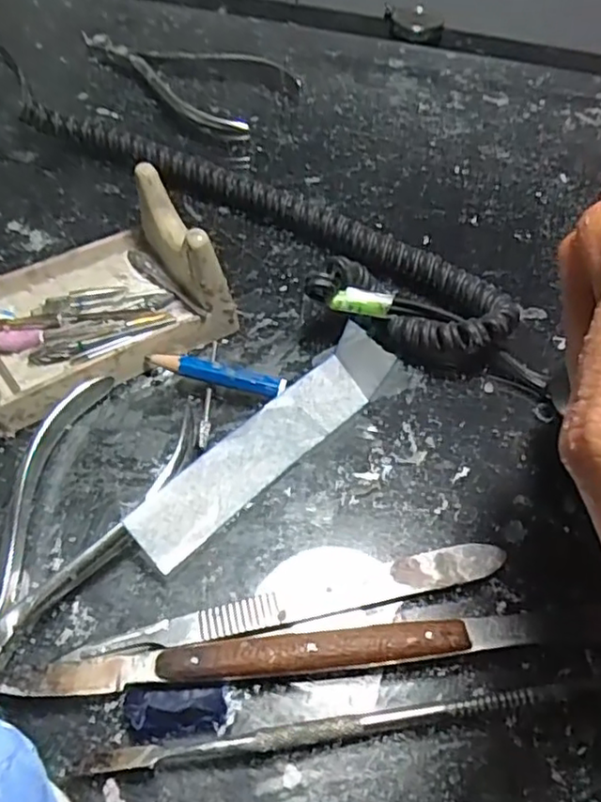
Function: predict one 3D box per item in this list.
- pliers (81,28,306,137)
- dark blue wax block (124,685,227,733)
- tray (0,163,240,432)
[{"bbox_3d":[-0.065,-0.177,0.344,0.124,0.012,0.066,31,58,17],"label":"pliers"},{"bbox_3d":[-0.033,0.081,0.168,0.026,0.004,0.011,2,54,-3],"label":"dark blue wax block"},{"bbox_3d":[-0.081,-0.040,0.227,0.092,0.043,0.064,-27,60,-21],"label":"tray"}]

